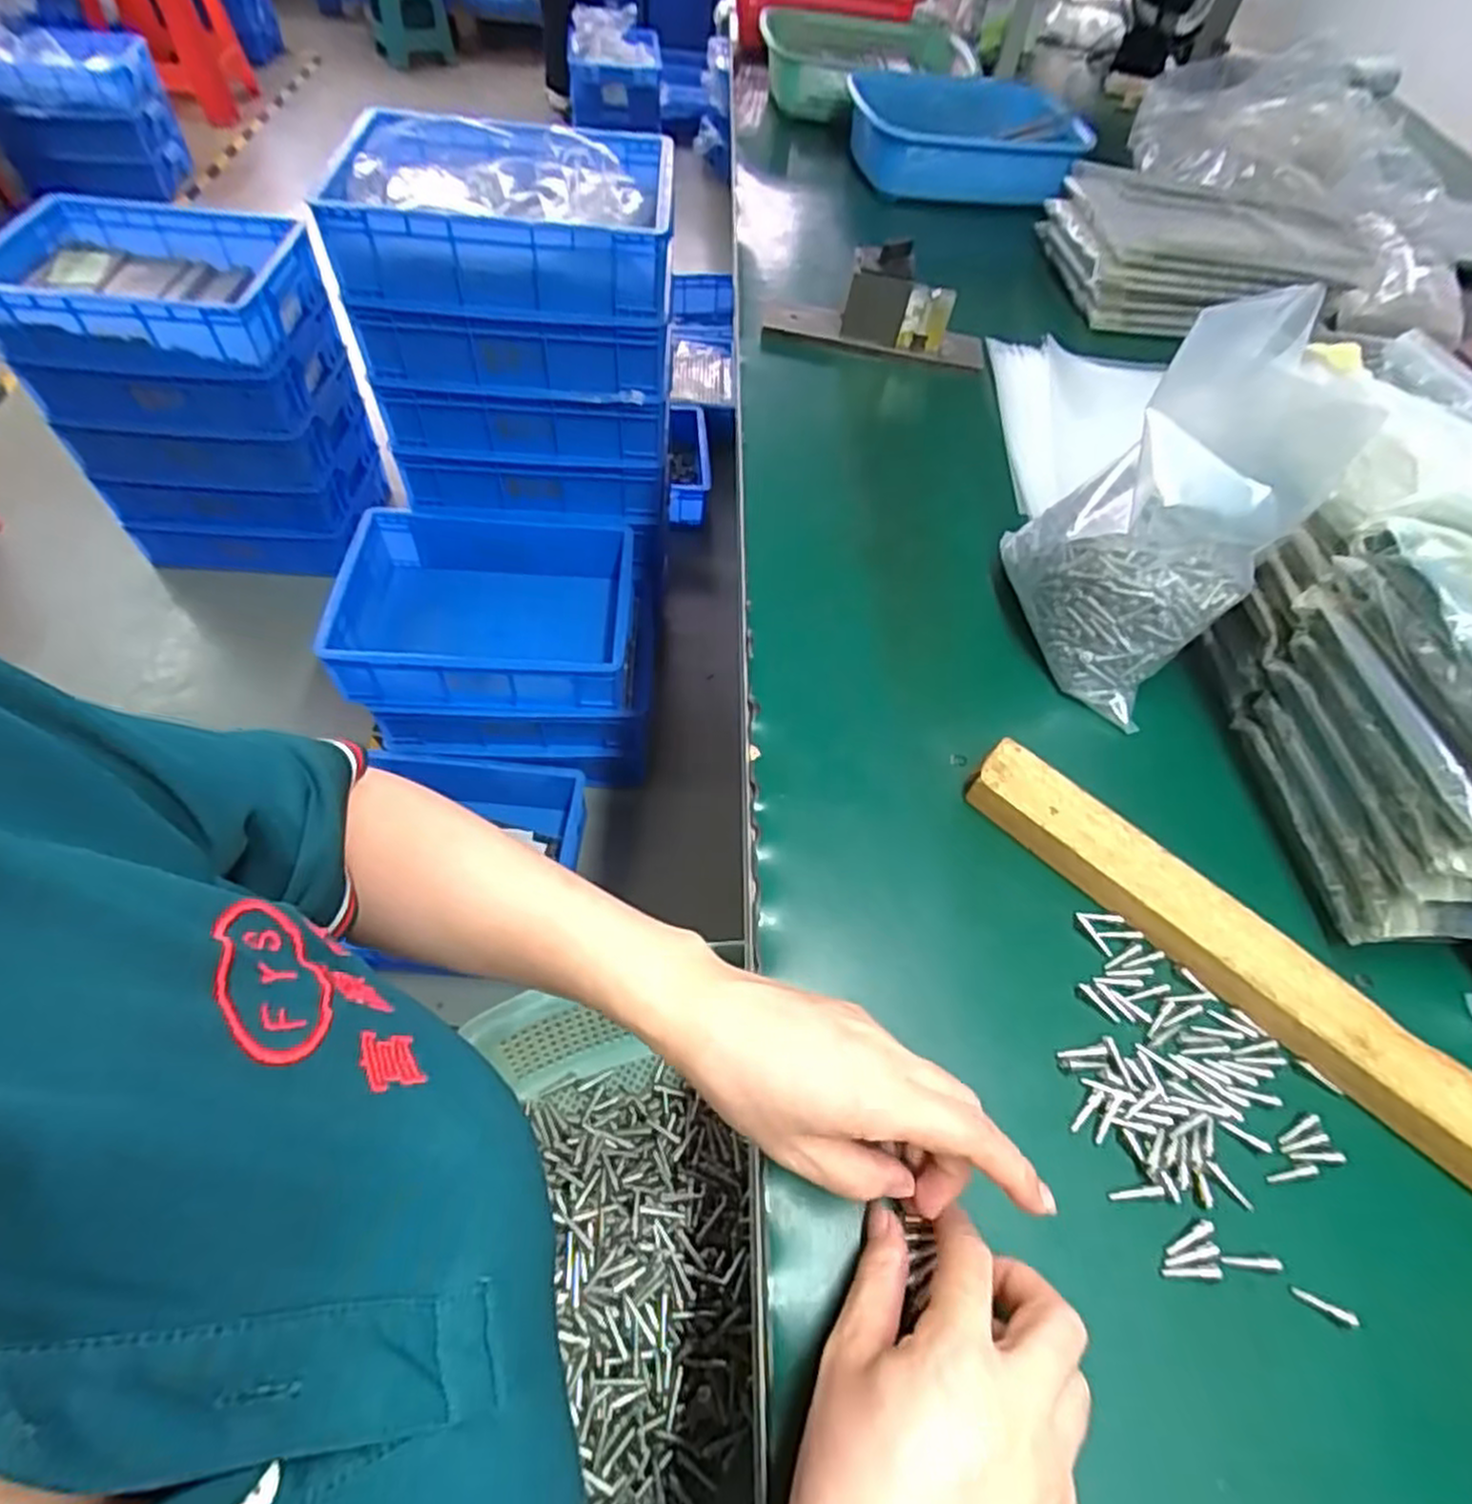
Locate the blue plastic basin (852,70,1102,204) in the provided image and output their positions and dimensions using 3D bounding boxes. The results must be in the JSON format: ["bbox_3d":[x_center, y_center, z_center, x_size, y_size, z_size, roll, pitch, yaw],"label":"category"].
[{"bbox_3d":[0.276,-0.760,0.934,0.289,0.082,0.159,16,56,5],"label":"blue plastic basin"}]

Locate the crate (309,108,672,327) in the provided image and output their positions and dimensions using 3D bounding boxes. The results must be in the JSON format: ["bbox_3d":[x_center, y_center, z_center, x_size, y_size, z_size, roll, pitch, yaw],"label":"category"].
[{"bbox_3d":[-0.291,-0.711,1.000,0.405,0.116,0.311,1,56,-5],"label":"crate"}]

